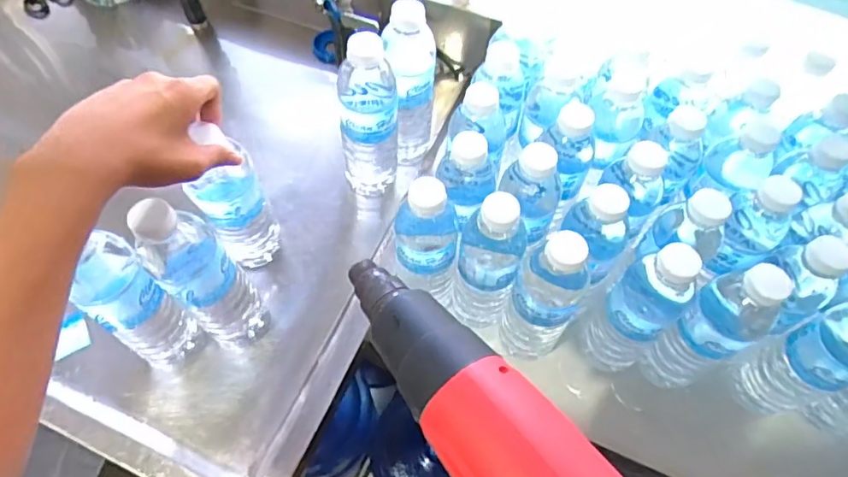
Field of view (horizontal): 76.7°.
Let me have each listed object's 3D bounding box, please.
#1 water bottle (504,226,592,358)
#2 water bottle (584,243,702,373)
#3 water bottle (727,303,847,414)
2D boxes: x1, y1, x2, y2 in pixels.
[{"bbox_3d":[0.116,0.060,0.517,0.062,0.219,0.063,0,60,-1],"label":"water bottle"},{"bbox_3d":[0.197,0.069,0.503,0.054,0.205,0.057,0,60,-1],"label":"water bottle"},{"bbox_3d":[0.358,0.106,0.482,0.066,0.202,0.062,-17,62,-10],"label":"water bottle"}]

